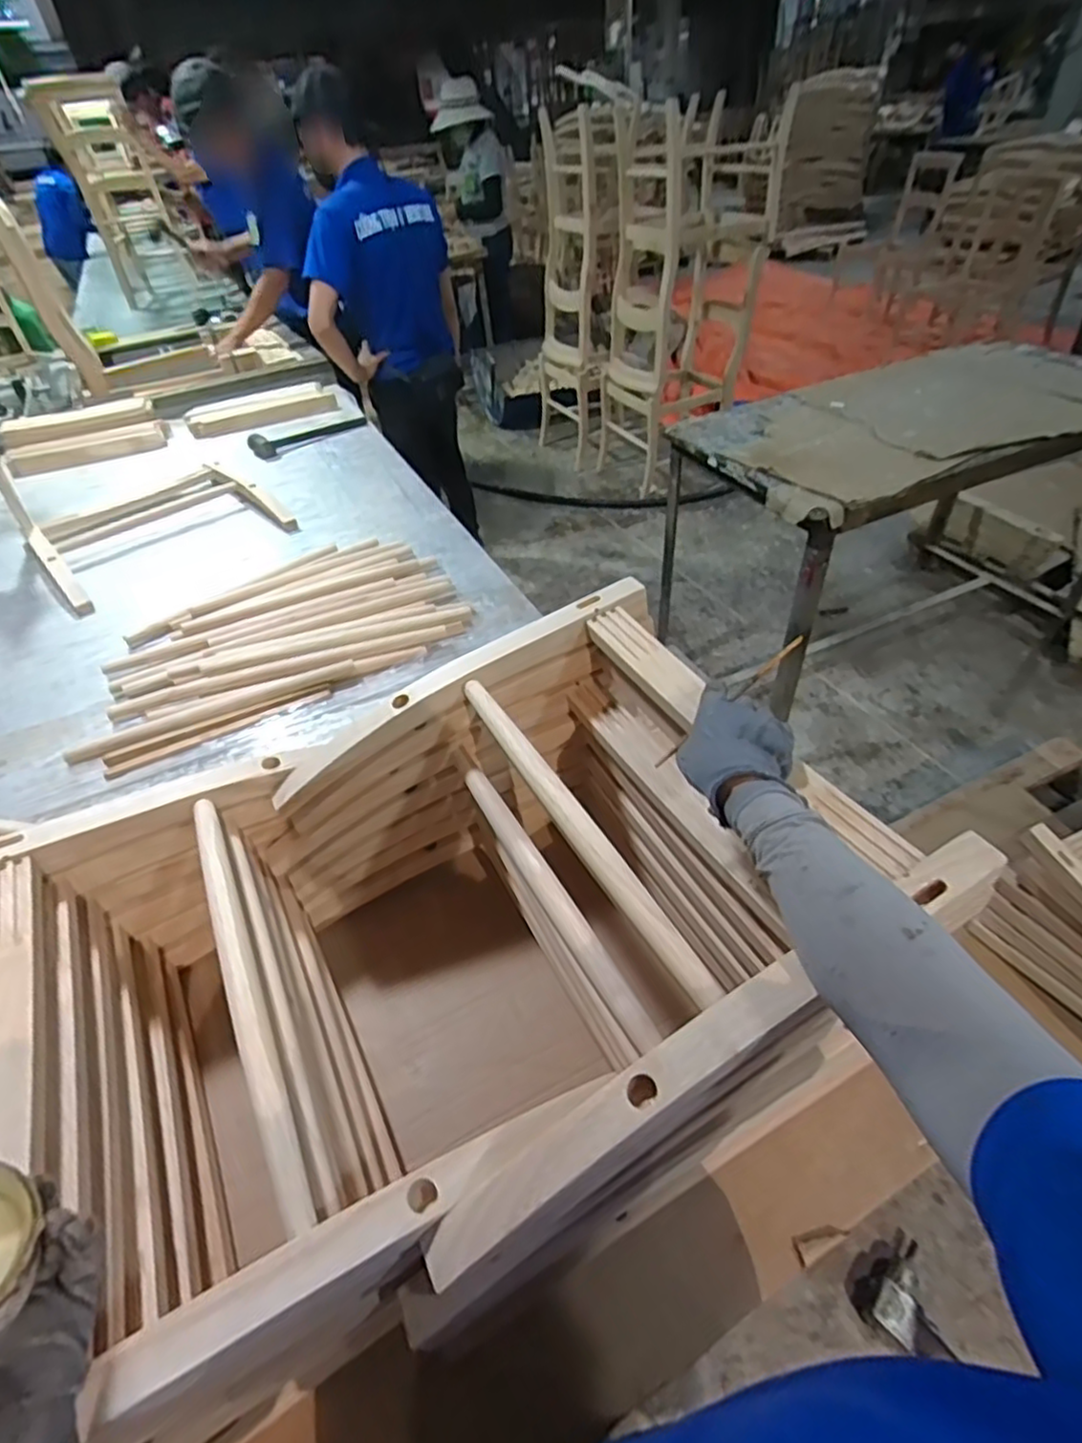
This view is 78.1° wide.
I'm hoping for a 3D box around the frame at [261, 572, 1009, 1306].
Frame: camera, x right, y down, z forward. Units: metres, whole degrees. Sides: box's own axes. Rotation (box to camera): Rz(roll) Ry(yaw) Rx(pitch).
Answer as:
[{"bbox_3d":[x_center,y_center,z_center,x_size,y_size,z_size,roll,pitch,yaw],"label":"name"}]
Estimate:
[{"bbox_3d":[0.020,0.079,0.573,0.425,0.099,0.467,-23,46,-18],"label":"frame"}]

